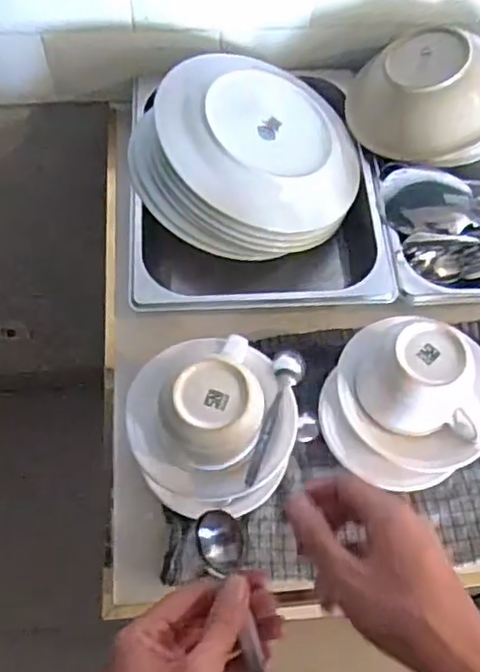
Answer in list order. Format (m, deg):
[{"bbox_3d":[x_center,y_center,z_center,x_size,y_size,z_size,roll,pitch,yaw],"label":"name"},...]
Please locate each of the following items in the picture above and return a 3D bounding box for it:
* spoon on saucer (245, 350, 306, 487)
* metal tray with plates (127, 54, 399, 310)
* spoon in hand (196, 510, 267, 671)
[{"bbox_3d":[0.031,0.066,0.543,0.027,0.018,0.130,14,63,5],"label":"spoon on saucer"},{"bbox_3d":[0.014,-0.167,0.697,0.256,0.153,0.291,-3,63,-5],"label":"metal tray with plates"},{"bbox_3d":[0.000,0.179,0.427,0.029,0.011,0.129,-15,83,-10],"label":"spoon in hand"}]

